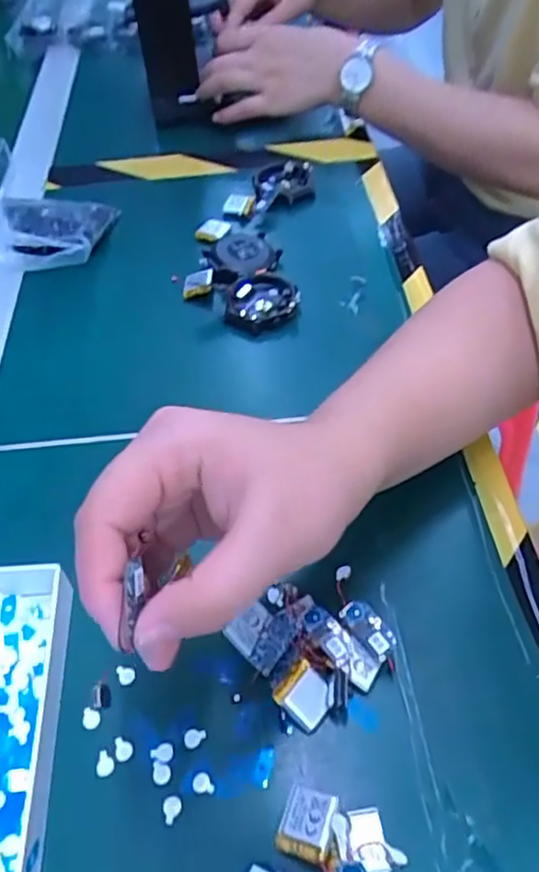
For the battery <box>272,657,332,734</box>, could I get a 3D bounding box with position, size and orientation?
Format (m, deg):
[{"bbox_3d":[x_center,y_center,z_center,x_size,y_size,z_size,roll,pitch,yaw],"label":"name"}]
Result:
[{"bbox_3d":[0.016,0.111,0.271,0.021,0.007,0.021,31,60,23],"label":"battery"}]

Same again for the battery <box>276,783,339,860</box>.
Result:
[{"bbox_3d":[0.015,0.148,0.242,0.021,0.004,0.023,-3,52,34],"label":"battery"}]

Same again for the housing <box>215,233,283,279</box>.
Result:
[{"bbox_3d":[-0.016,-0.135,0.468,0.046,0.011,0.046,-1,52,1],"label":"housing"}]

